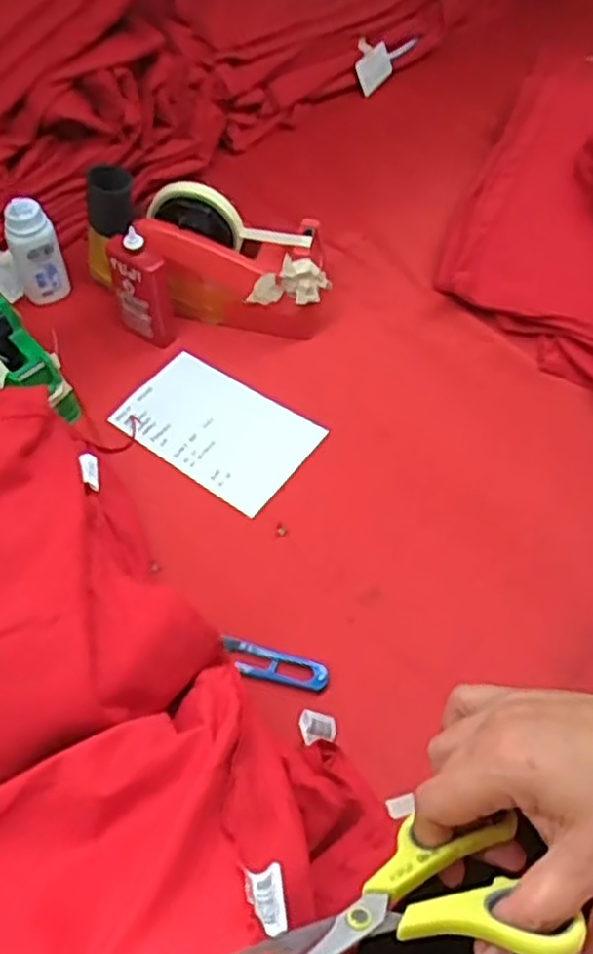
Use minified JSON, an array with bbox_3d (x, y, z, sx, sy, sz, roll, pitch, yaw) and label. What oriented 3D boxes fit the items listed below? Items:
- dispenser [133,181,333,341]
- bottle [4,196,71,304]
[{"bbox_3d":[-0.056,-0.199,0.710,0.173,0.119,0.063,8,54,6],"label":"dispenser"},{"bbox_3d":[-0.243,-0.205,0.722,0.043,0.110,0.030,-20,56,-14],"label":"bottle"}]

